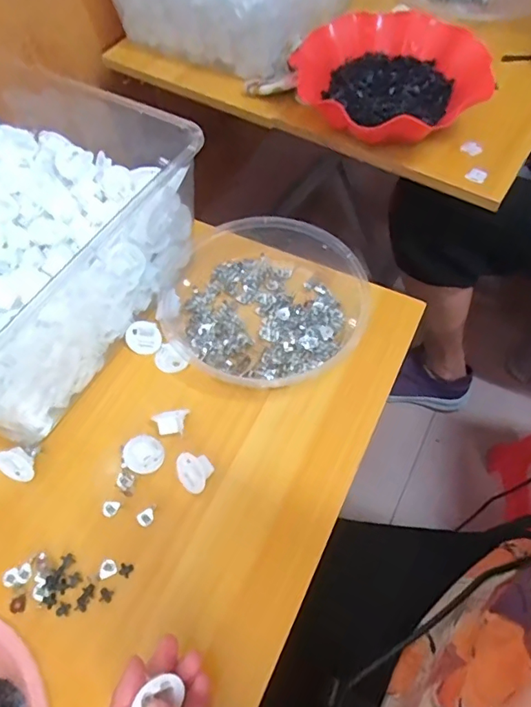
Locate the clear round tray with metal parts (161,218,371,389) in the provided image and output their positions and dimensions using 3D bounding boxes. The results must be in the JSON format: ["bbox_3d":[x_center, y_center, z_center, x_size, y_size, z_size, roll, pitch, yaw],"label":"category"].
[{"bbox_3d":[-0.002,-0.050,0.477,0.184,0.045,0.183,-1,60,1],"label":"clear round tray with metal parts"}]

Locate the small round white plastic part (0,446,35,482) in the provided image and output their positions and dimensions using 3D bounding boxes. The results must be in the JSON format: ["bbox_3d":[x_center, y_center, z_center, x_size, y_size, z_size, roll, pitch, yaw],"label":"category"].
[{"bbox_3d":[-0.204,0.092,0.416,0.028,0.025,0.023,27,64,16],"label":"small round white plastic part"}]

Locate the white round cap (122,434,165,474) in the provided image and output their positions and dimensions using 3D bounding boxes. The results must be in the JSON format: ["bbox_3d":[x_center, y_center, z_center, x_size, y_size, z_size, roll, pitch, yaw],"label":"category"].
[{"bbox_3d":[-0.102,0.085,0.422,0.033,0.012,0.033,4,73,-13],"label":"white round cap"}]

